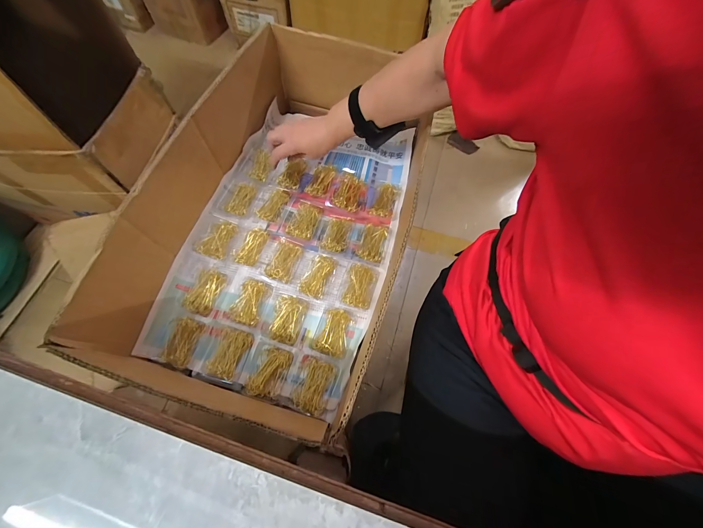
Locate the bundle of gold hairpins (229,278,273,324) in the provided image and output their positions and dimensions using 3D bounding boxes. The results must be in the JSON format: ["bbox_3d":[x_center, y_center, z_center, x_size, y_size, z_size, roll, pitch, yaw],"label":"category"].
[{"bbox_3d":[-0.164,0.061,0.478,0.045,0.024,0.069,18,67,6],"label":"bundle of gold hairpins"}]

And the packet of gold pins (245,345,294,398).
[{"bbox_3d":[-0.124,0.161,0.446,0.052,0.031,0.071,19,67,7],"label":"packet of gold pins"}]

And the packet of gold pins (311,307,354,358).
[{"bbox_3d":[-0.028,0.108,0.466,0.051,0.022,0.069,17,67,6],"label":"packet of gold pins"}]

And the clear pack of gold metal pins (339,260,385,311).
[{"bbox_3d":[0.015,0.034,0.493,0.061,0.025,0.084,19,67,7],"label":"clear pack of gold metal pins"}]

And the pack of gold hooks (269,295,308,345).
[{"bbox_3d":[-0.101,0.087,0.466,0.047,0.015,0.070,14,66,5],"label":"pack of gold hooks"}]

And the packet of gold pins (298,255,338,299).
[{"bbox_3d":[-0.056,0.018,0.496,0.042,0.025,0.077,23,67,9],"label":"packet of gold pins"}]

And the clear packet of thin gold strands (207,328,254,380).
[{"bbox_3d":[-0.185,0.135,0.450,0.045,0.021,0.069,15,66,5],"label":"clear packet of thin gold strands"}]

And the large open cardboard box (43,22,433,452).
[{"bbox_3d":[-0.095,-0.104,0.486,0.349,0.172,0.604,16,67,6],"label":"large open cardboard box"}]

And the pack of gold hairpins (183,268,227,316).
[{"bbox_3d":[-0.242,0.046,0.488,0.047,0.016,0.073,18,67,6],"label":"pack of gold hairpins"}]

